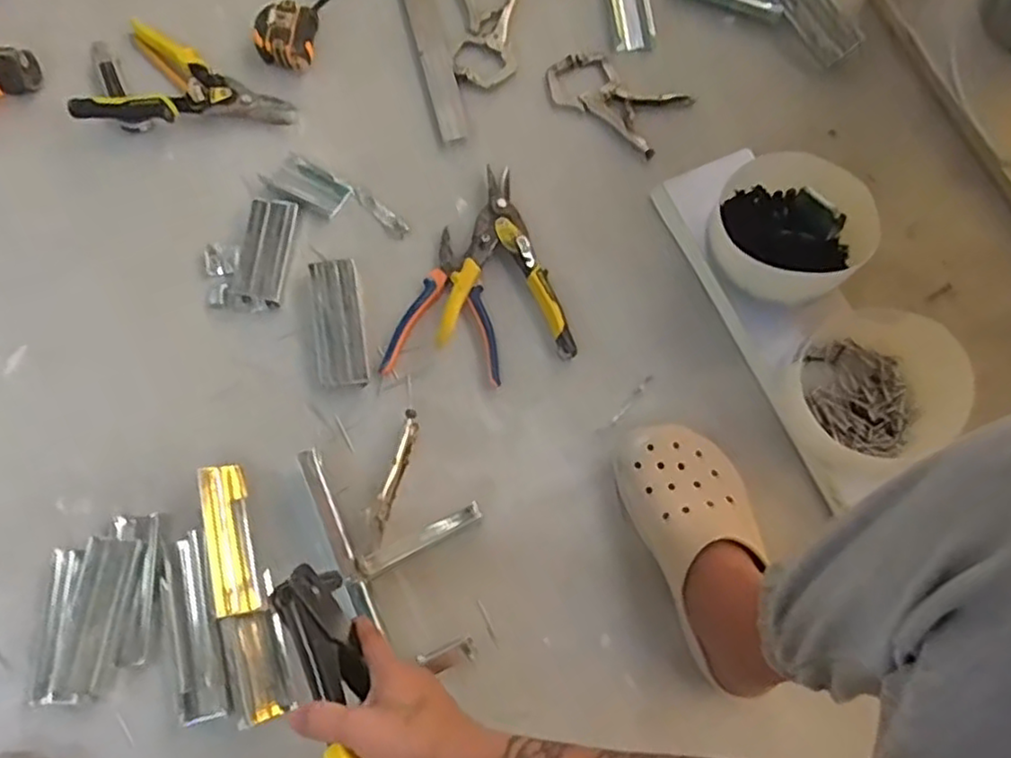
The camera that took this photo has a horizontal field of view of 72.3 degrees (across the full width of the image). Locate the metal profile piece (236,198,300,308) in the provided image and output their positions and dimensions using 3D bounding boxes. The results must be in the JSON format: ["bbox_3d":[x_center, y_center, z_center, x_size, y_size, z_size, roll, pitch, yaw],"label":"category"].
[{"bbox_3d":[-0.260,-0.141,0.757,0.048,0.023,0.118,9,75,1],"label":"metal profile piece"}]

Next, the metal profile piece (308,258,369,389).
[{"bbox_3d":[-0.179,-0.059,0.740,0.050,0.016,0.138,-9,75,-3],"label":"metal profile piece"}]

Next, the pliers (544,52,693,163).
[{"bbox_3d":[0.129,-0.341,0.829,0.161,0.017,0.087,35,77,8],"label":"pliers"}]

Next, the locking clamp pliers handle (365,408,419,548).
[{"bbox_3d":[-0.109,0.092,0.680,0.019,0.053,0.129,17,75,3],"label":"locking clamp pliers handle"}]

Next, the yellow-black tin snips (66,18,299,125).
[{"bbox_3d":[-0.367,-0.329,0.810,0.224,0.033,0.132,19,75,4],"label":"yellow-black tin snips"}]

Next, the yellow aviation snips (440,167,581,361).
[{"bbox_3d":[0.020,-0.129,0.750,0.140,0.025,0.209,12,75,2],"label":"yellow aviation snips"}]

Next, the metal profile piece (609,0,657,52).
[{"bbox_3d":[0.156,-0.478,0.869,0.045,0.019,0.140,-5,75,-2],"label":"metal profile piece"}]

